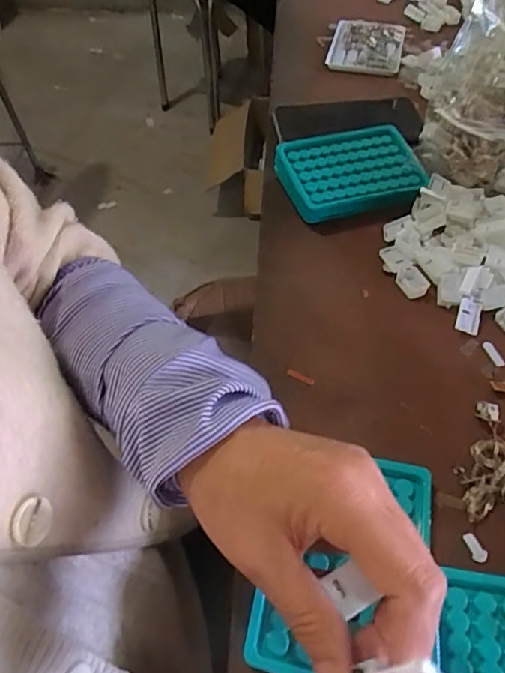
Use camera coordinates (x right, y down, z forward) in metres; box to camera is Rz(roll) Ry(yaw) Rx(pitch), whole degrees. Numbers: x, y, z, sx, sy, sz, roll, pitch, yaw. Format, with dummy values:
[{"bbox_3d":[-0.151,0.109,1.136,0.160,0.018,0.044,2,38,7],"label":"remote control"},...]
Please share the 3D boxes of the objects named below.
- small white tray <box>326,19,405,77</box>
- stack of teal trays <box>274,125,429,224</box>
[{"bbox_3d":[0.154,-0.393,0.714,0.096,0.013,0.117,12,55,9],"label":"small white tray"},{"bbox_3d":[0.098,-0.162,0.525,0.133,0.029,0.097,-14,55,-9],"label":"stack of teal trays"}]

